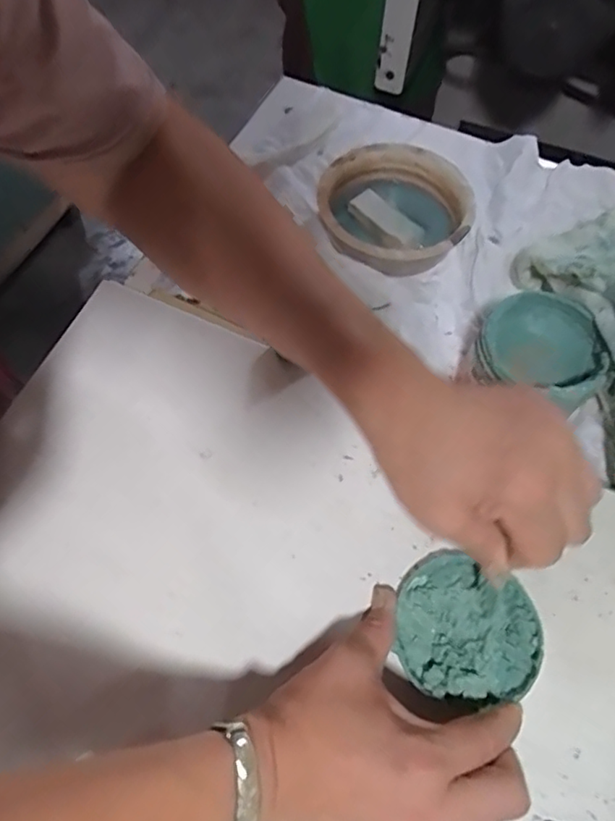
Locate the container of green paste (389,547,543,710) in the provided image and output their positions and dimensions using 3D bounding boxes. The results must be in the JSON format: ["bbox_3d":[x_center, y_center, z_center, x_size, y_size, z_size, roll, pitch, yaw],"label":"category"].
[{"bbox_3d":[0.093,0.124,0.318,0.079,0.017,0.077,0,64,-1],"label":"container of green paste"}]

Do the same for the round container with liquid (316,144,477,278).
[{"bbox_3d":[0.074,-0.170,0.474,0.126,0.040,0.125,0,64,-1],"label":"round container with liquid"}]

